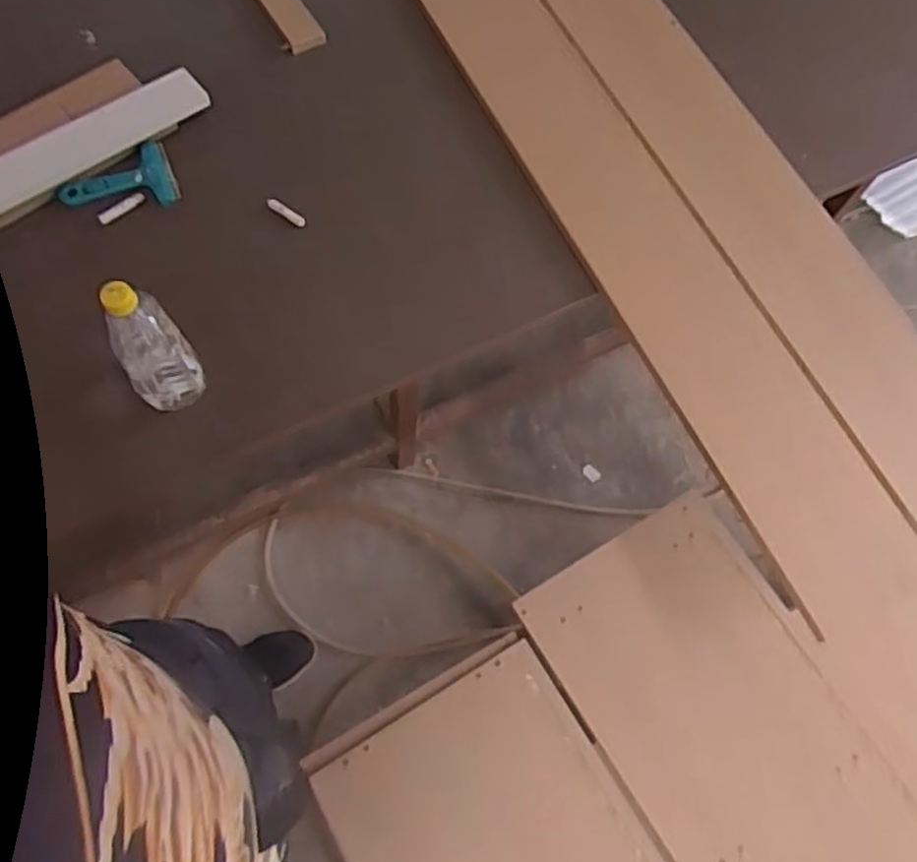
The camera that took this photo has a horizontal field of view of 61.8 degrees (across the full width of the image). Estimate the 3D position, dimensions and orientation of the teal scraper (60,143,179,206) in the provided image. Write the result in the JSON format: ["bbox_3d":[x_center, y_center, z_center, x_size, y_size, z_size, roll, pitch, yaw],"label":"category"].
[{"bbox_3d":[-0.444,-0.321,0.997,0.141,0.025,0.085,-21,70,-11],"label":"teal scraper"}]

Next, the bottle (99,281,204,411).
[{"bbox_3d":[-0.331,-0.093,0.819,0.072,0.179,0.071,-28,72,-13],"label":"bottle"}]

